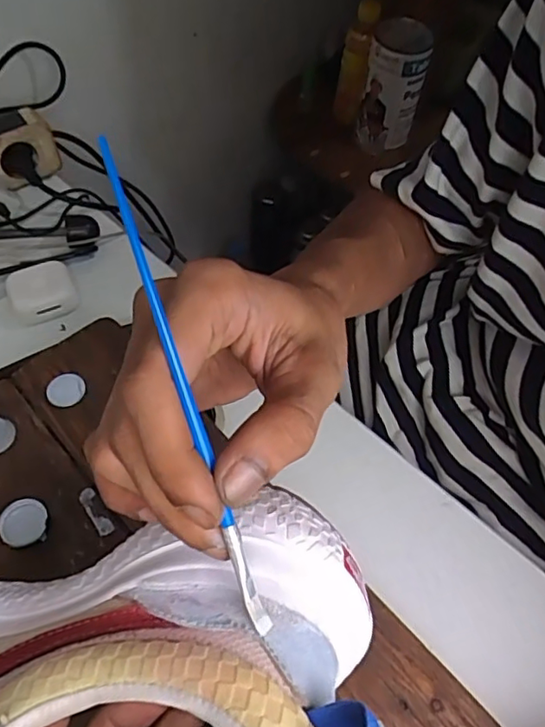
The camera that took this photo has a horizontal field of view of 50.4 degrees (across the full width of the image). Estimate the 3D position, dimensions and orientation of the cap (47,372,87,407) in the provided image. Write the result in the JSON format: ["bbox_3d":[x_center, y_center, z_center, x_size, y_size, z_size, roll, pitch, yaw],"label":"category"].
[{"bbox_3d":[-0.151,0.019,0.422,0.027,0.004,0.026,1,57,-2],"label":"cap"}]

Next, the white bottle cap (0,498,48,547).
[{"bbox_3d":[-0.156,0.100,0.363,0.028,0.008,0.028,1,57,-2],"label":"white bottle cap"}]

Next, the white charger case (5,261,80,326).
[{"bbox_3d":[-0.200,-0.062,0.502,0.052,0.025,0.044,-24,61,-17],"label":"white charger case"}]

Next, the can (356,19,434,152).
[{"bbox_3d":[0.179,-0.408,0.865,0.082,0.161,0.077,1,57,-2],"label":"can"}]

